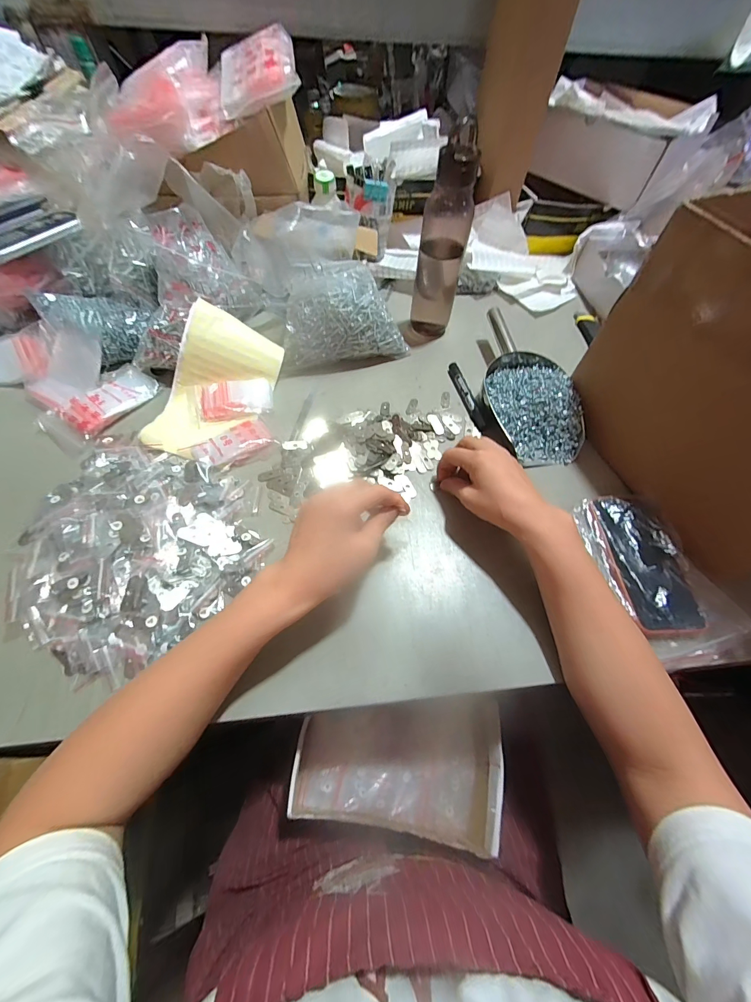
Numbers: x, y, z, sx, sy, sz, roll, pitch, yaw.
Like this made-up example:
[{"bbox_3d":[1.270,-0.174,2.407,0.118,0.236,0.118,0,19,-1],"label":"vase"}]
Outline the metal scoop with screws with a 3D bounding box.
[{"bbox_3d":[0.213,-0.176,0.525,0.123,0.050,0.268,-4,60,-5],"label":"metal scoop with screws"}]

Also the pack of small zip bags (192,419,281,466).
[{"bbox_3d":[-0.179,-0.072,0.453,0.093,0.025,0.051,-34,67,-21],"label":"pack of small zip bags"}]

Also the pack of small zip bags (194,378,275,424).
[{"bbox_3d":[-0.197,-0.145,0.495,0.099,0.023,0.057,-14,61,-11],"label":"pack of small zip bags"}]

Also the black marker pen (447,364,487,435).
[{"bbox_3d":[0.136,-0.155,0.527,0.016,0.012,0.142,-10,61,-9],"label":"black marker pen"}]

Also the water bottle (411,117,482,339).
[{"bbox_3d":[0.095,-0.353,0.513,0.068,0.246,0.061,10,59,3],"label":"water bottle"}]

